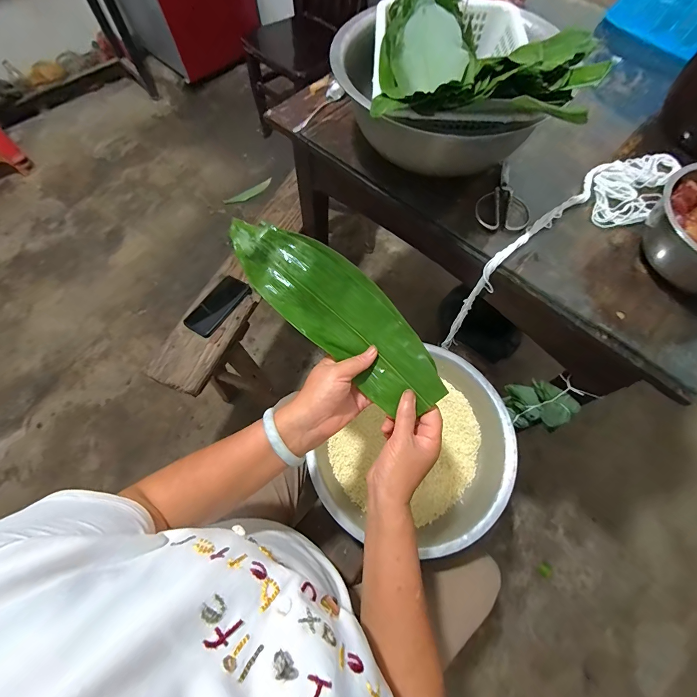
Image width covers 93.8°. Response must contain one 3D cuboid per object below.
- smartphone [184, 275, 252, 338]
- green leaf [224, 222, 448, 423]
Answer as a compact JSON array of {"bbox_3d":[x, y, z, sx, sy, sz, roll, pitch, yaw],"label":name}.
[{"bbox_3d":[-0.308,-0.102,0.773,0.077,0.016,0.160,30,70,12],"label":"smartphone"},{"bbox_3d":[-0.012,-0.046,0.394,0.306,0.018,0.101,43,91,1],"label":"green leaf"}]

